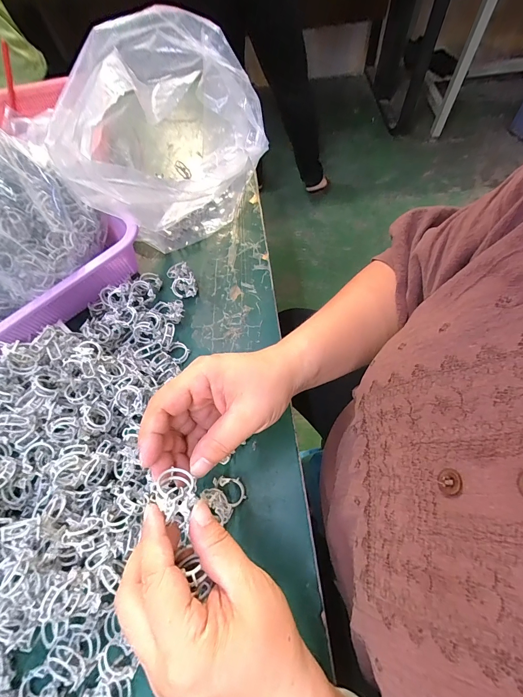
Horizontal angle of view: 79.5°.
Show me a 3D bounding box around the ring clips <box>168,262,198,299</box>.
[{"bbox_3d":[-0.101,-0.086,0.398,0.030,0.017,0.045,-23,64,-6],"label":"ring clips"}]

